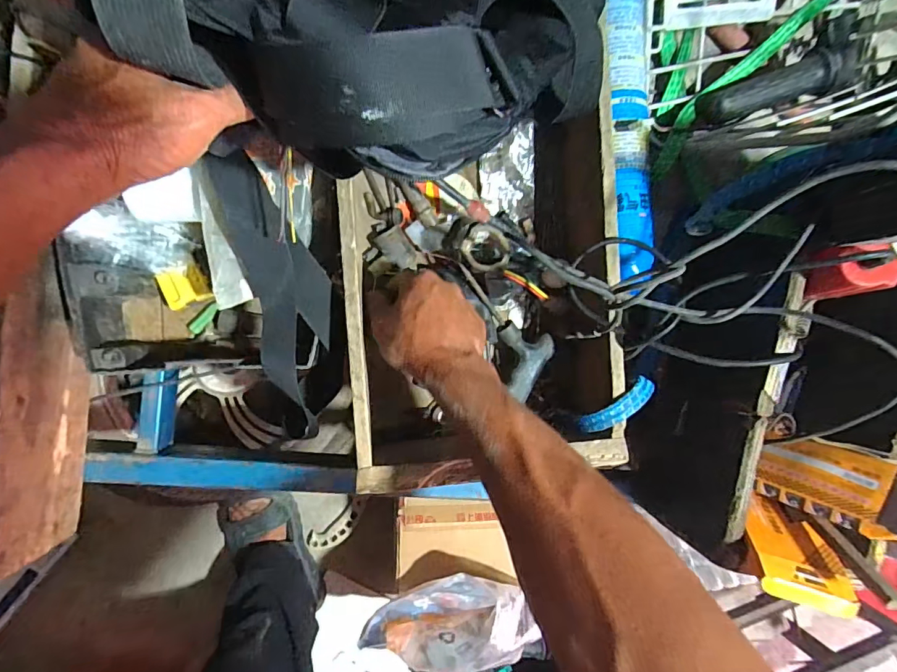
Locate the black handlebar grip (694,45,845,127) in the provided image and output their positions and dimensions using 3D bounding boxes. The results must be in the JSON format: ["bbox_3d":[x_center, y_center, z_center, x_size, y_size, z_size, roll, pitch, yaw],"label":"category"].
[{"bbox_3d":[0.336,-0.258,0.486,0.146,0.038,0.042,-17,94,6],"label":"black handlebar grip"}]

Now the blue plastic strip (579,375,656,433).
[{"bbox_3d":[0.155,0.061,0.411,0.077,0.029,0.017,-32,96,-7],"label":"blue plastic strip"}]

